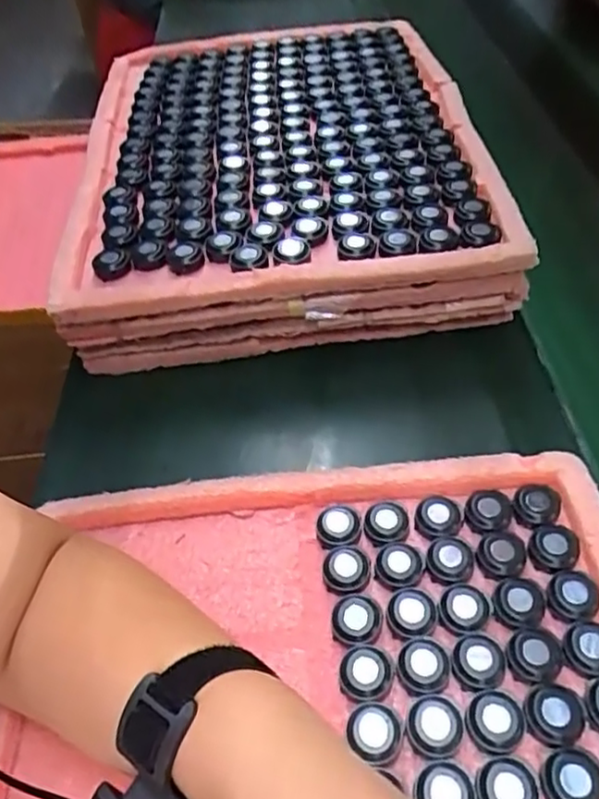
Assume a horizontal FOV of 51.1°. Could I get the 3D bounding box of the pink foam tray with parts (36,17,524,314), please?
[{"bbox_3d":[-0.022,-0.277,0.628,0.366,0.032,0.504,-4,48,-2],"label":"pink foam tray with parts"}]

